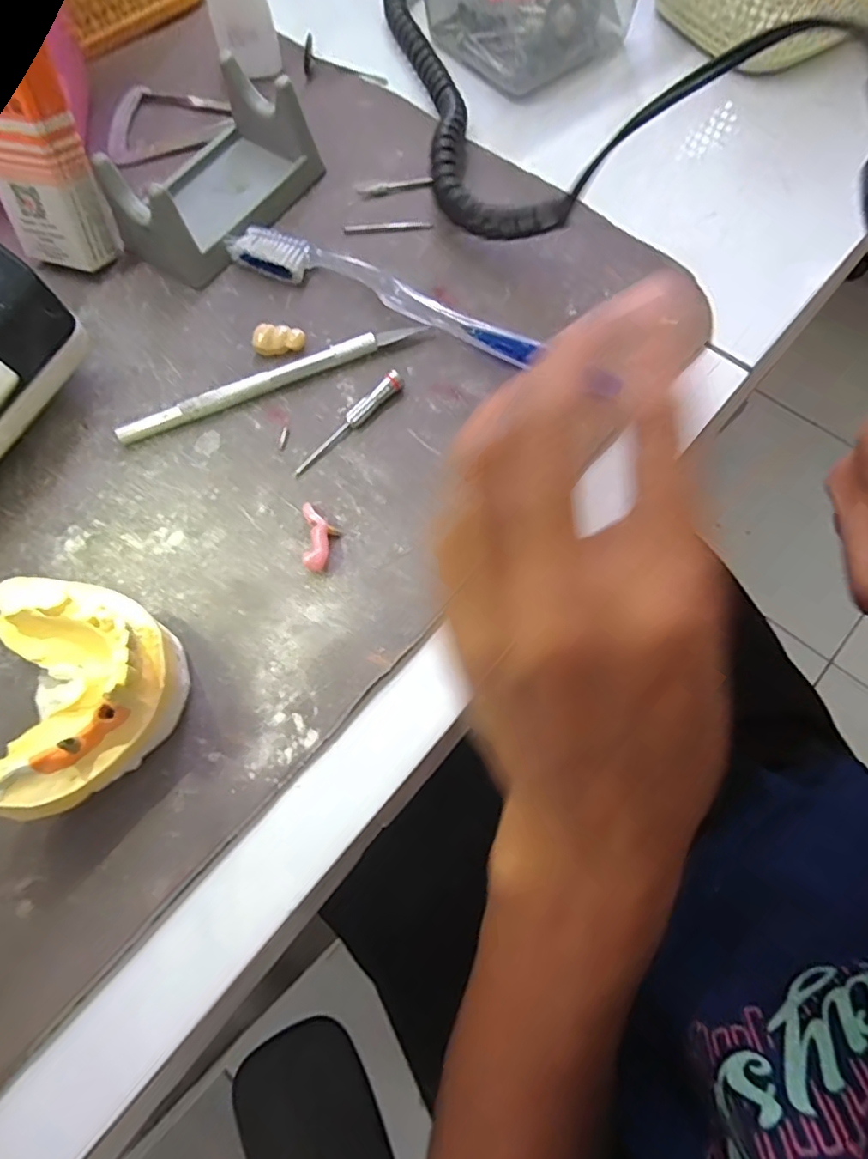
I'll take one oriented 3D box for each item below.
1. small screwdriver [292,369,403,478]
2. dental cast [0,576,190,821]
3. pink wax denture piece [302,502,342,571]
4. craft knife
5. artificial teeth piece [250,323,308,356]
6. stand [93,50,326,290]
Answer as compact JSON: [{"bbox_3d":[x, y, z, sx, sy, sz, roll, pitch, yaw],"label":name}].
[{"bbox_3d":[-0.036,-0.066,0.246,0.059,0.009,0.007,-43,73,-13],"label":"small screwdriver"},{"bbox_3d":[-0.111,0.034,0.194,0.050,0.041,0.071,-17,70,-4],"label":"dental cast"},{"bbox_3d":[-0.044,-0.017,0.229,0.013,0.007,0.027,-6,69,0],"label":"pink wax denture piece"},{"bbox_3d":[-0.066,-0.086,0.255,0.138,0.009,0.008,-22,70,-6],"label":"craft knife"},{"bbox_3d":[-0.069,-0.106,0.262,0.022,0.009,0.011,-11,69,-2],"label":"artificial teeth piece"},{"bbox_3d":[-0.107,-0.193,0.281,0.060,0.038,0.098,34,74,14],"label":"stand"}]

